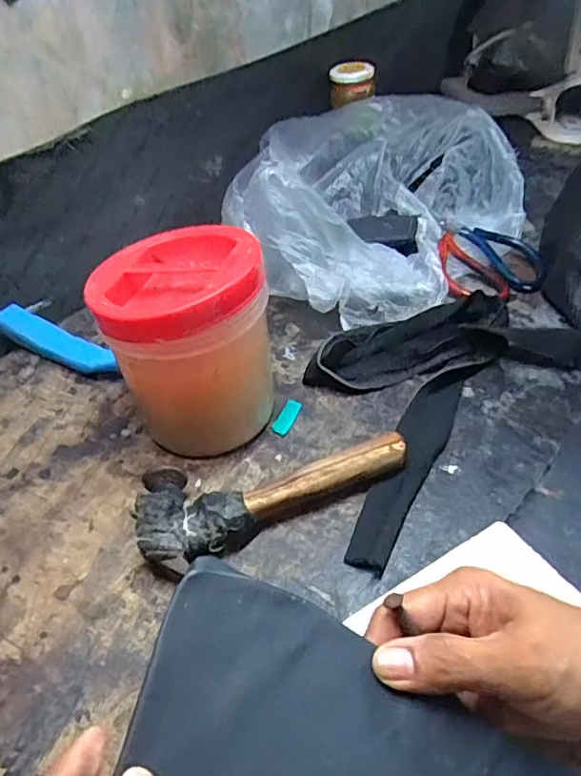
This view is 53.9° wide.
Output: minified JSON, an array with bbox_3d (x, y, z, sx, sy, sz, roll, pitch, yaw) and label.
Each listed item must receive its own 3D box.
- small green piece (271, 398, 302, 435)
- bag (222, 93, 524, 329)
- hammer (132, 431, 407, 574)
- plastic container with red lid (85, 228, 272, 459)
[{"bbox_3d":[-0.002,0.022,0.468,0.014,0.004,0.035,17,48,24],"label":"small green piece"},{"bbox_3d":[0.093,-0.210,0.612,0.307,0.127,0.322,-14,43,-7],"label":"bag"},{"bbox_3d":[-0.014,0.065,0.404,0.188,0.035,0.072,-22,45,-14],"label":"hammer"},{"bbox_3d":[-0.072,-0.031,0.434,0.115,0.146,0.114,-20,44,-13],"label":"plastic container with red lid"}]

